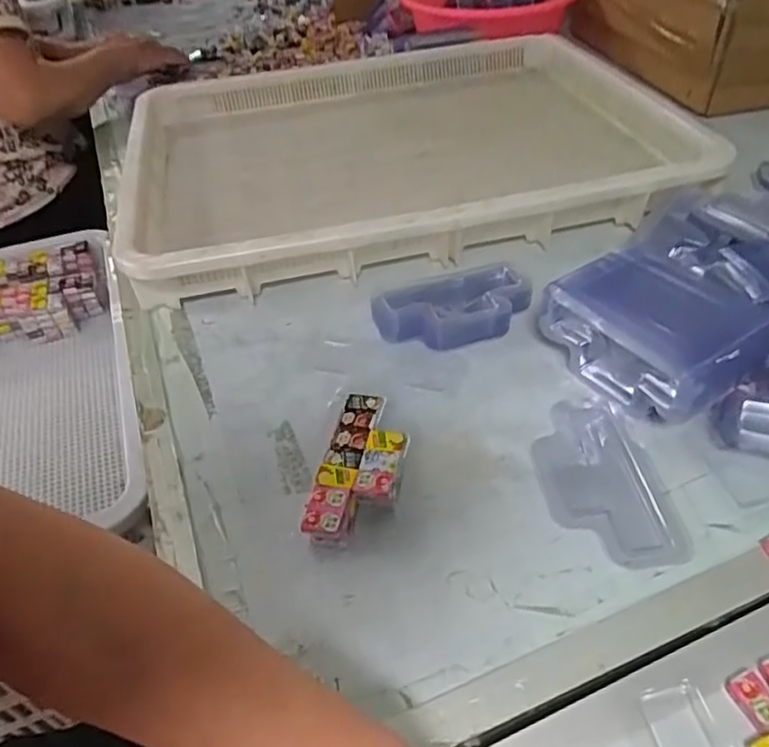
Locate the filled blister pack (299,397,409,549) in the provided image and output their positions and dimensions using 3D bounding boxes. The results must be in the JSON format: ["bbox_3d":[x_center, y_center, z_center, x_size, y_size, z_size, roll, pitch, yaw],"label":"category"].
[{"bbox_3d":[-0.014,0.067,0.430,0.054,0.034,0.112,6,45,12],"label":"filled blister pack"}]

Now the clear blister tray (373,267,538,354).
[{"bbox_3d":[0.059,-0.059,0.555,0.133,0.034,0.074,-13,44,-8],"label":"clear blister tray"}]

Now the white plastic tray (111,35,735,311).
[{"bbox_3d":[0.021,-0.276,0.756,0.613,0.069,0.455,-11,44,-6],"label":"white plastic tray"}]

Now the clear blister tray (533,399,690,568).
[{"bbox_3d":[0.149,0.071,0.431,0.082,0.009,0.129,-5,43,1],"label":"clear blister tray"}]

